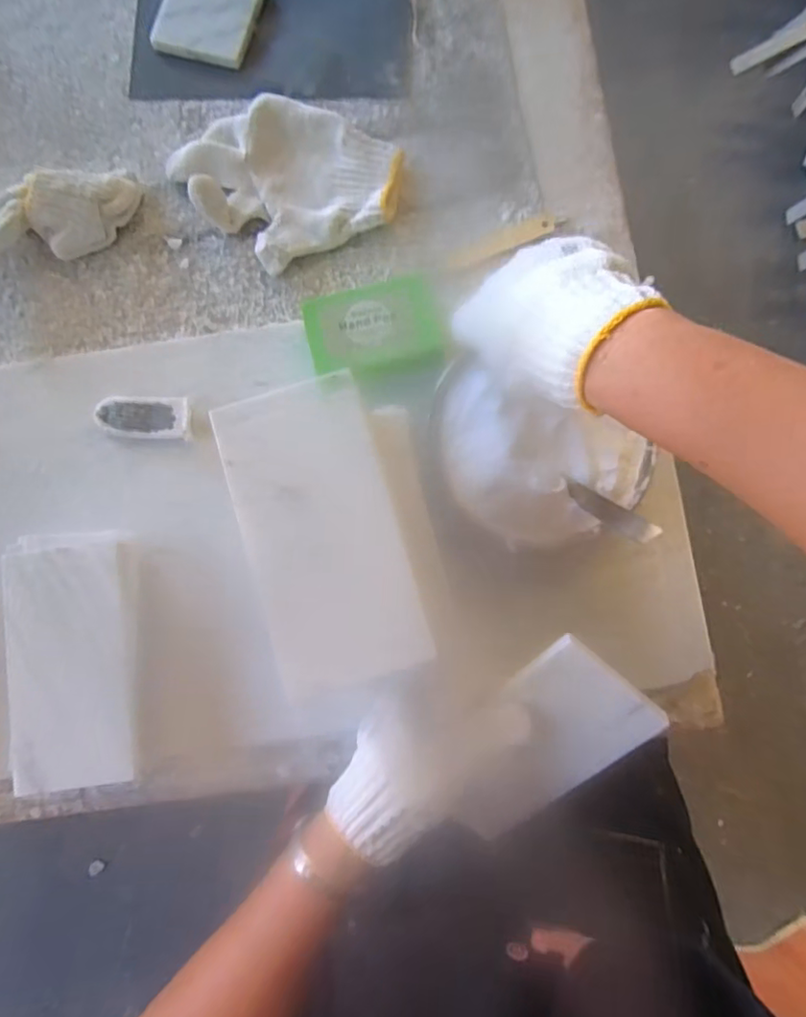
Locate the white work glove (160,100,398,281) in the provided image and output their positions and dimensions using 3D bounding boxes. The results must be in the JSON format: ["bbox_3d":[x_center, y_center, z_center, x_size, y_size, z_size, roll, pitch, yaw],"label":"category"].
[{"bbox_3d":[-0.086,-0.260,0.447,0.157,0.034,0.124,-26,83,-1],"label":"white work glove"}]

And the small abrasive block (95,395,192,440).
[{"bbox_3d":[-0.193,-0.068,0.428,0.072,0.015,0.032,5,83,3],"label":"small abrasive block"}]

